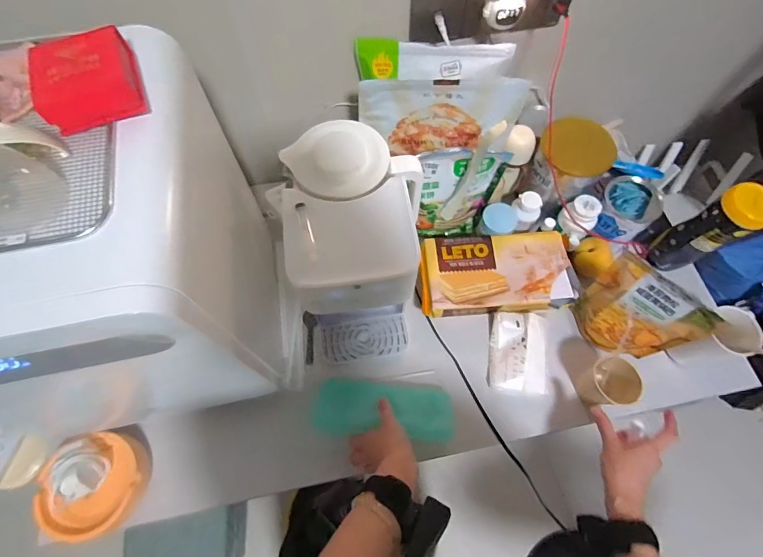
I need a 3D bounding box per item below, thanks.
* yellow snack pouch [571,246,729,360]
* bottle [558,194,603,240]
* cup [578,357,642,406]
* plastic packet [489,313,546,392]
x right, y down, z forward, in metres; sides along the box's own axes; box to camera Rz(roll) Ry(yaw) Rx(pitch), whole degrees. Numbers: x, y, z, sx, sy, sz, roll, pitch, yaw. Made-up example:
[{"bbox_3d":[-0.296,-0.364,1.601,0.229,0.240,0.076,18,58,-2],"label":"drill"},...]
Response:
[{"bbox_3d":[0.403,0.065,0.638,0.159,0.183,0.054,41,71,17],"label":"yellow snack pouch"},{"bbox_3d":[0.368,-0.115,0.731,0.059,0.052,0.058,0,64,-1],"label":"bottle"},{"bbox_3d":[0.356,0.173,0.638,0.069,0.088,0.069,0,64,-1],"label":"cup"},{"bbox_3d":[0.242,0.129,0.702,0.092,0.033,0.135,4,64,1],"label":"plastic packet"}]

